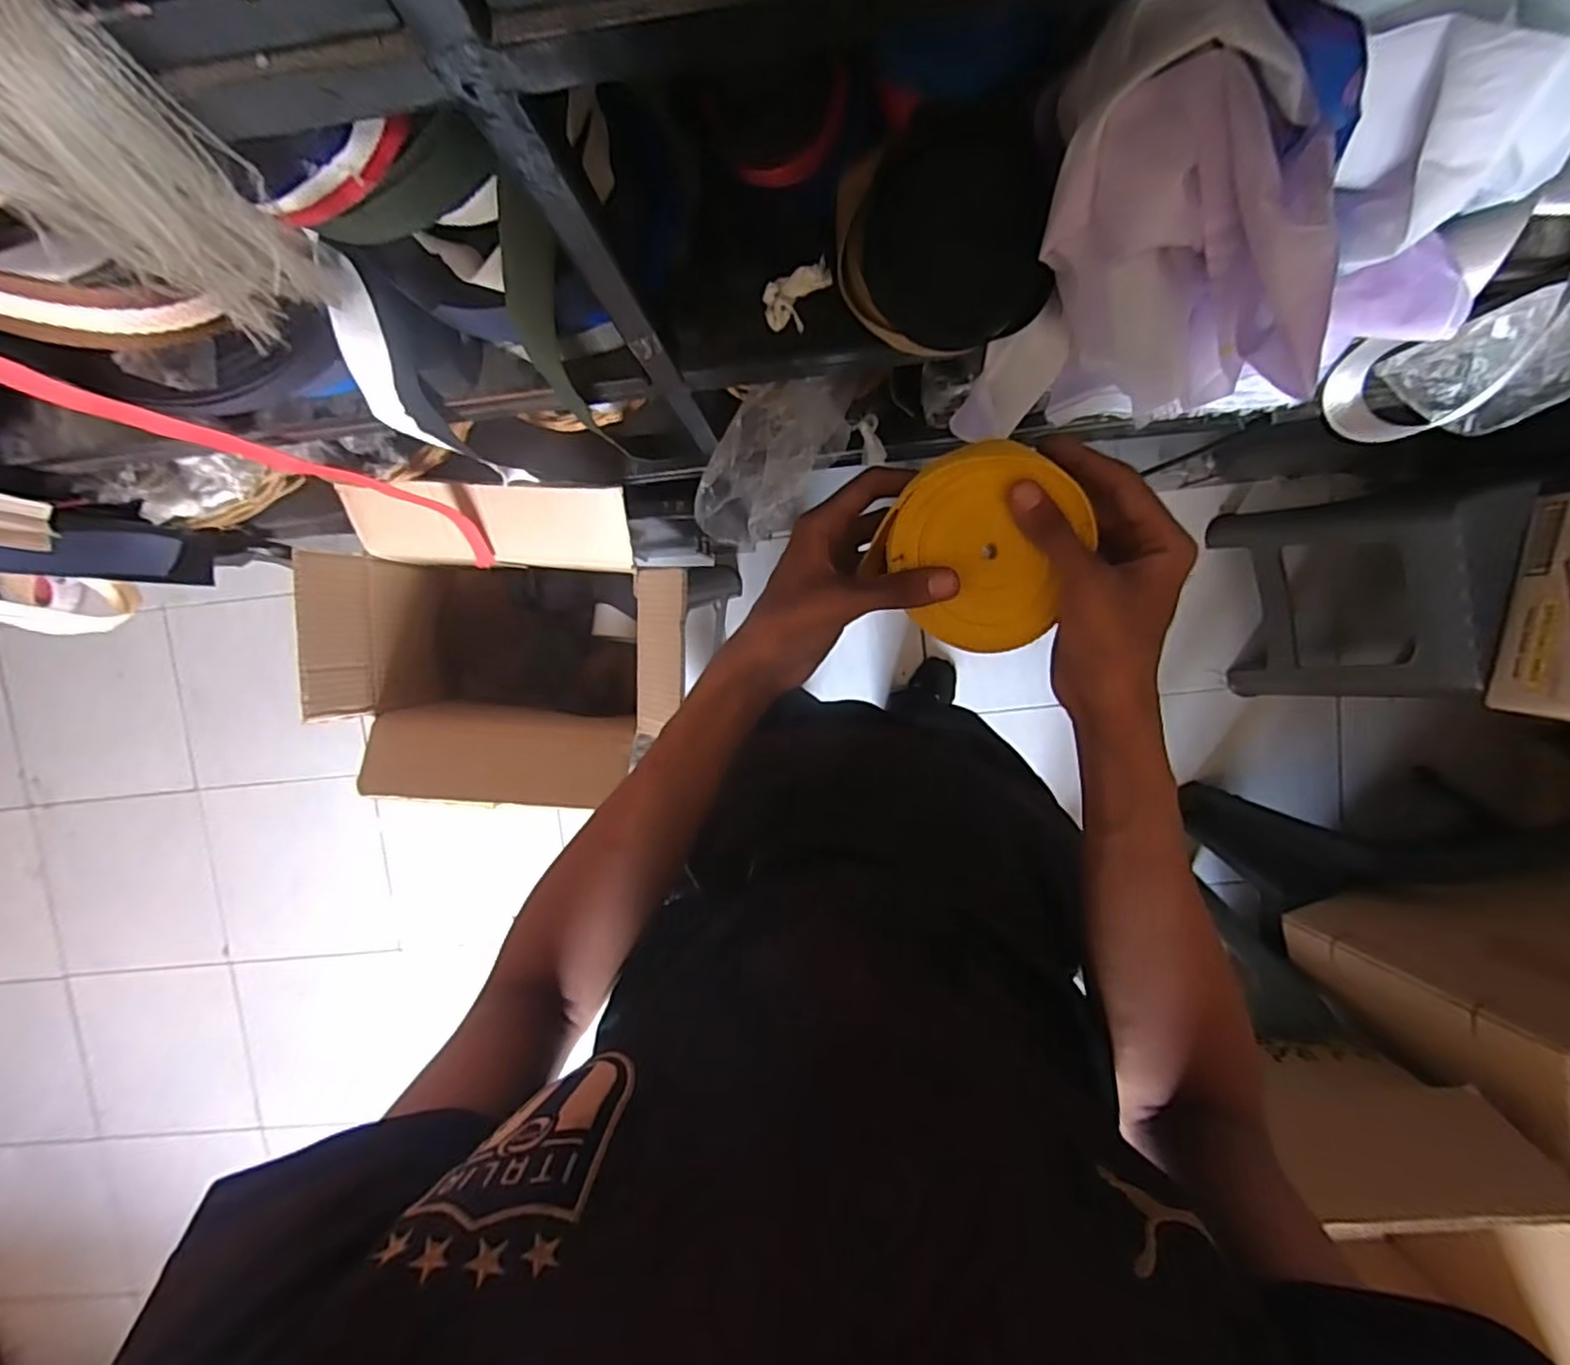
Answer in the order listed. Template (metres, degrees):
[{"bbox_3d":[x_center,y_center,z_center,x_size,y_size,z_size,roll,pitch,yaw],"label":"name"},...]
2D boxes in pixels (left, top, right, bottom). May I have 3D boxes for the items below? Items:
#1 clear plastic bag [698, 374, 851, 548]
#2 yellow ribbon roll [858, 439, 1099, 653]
[{"bbox_3d":[-0.007,-0.173,0.530,0.073,0.091,0.150,32,97,0],"label":"clear plastic bag"},{"bbox_3d":[0.103,-0.069,0.350,0.095,0.028,0.098,0,96,3],"label":"yellow ribbon roll"}]

